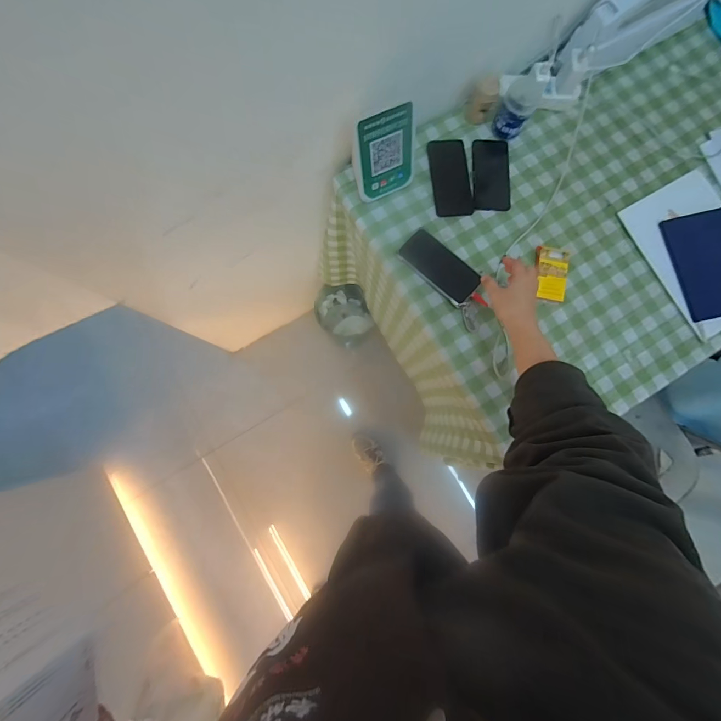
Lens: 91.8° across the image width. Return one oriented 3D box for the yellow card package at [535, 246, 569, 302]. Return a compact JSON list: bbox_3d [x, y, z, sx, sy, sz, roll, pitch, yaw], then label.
[{"bbox_3d":[0.367,-0.166,0.671,0.060,0.021,0.109,5,82,0],"label":"yellow card package"}]

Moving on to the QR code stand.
[{"bbox_3d":[0.044,-0.366,0.629,0.119,0.131,0.066,-25,83,-4],"label":"QR code stand"}]

